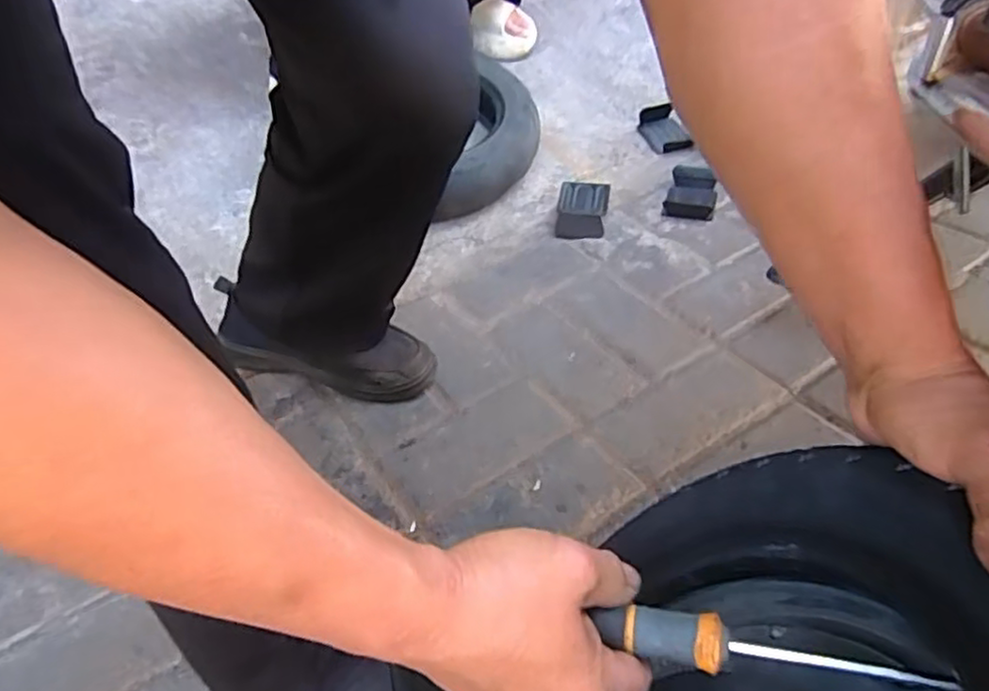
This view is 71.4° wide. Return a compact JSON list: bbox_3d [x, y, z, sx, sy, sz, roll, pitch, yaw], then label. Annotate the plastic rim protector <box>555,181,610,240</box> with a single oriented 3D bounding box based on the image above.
[{"bbox_3d":[0.124,-0.194,0.980,0.071,0.036,0.091,6,43,10],"label":"plastic rim protector"}]

